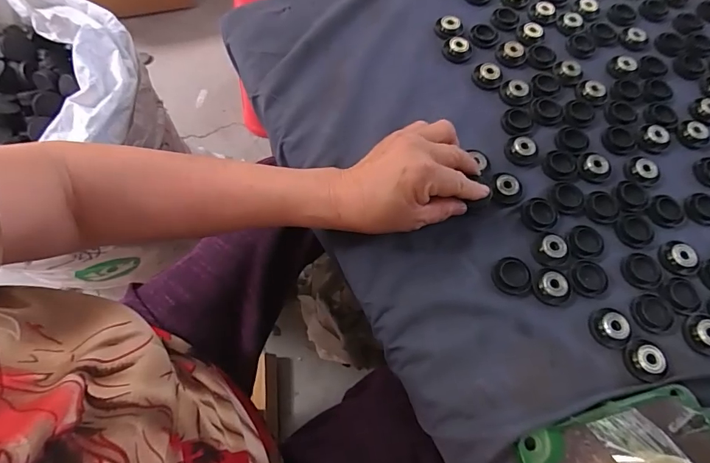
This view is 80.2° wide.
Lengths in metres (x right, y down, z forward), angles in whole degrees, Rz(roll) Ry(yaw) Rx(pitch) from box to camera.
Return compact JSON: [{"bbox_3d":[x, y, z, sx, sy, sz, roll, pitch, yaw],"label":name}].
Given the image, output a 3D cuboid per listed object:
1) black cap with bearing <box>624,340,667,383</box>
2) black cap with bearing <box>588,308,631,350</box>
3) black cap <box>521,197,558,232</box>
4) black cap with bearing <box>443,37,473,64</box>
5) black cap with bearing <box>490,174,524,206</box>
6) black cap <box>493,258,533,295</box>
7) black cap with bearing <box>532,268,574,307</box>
[{"bbox_3d":[0.233,0.104,0.336,0.028,0.008,0.030,1,65,-2],"label":"black cap with bearing"},{"bbox_3d":[0.211,0.079,0.347,0.030,0.010,0.028,1,65,-2],"label":"black cap with bearing"},{"bbox_3d":[0.171,-0.016,0.391,0.032,0.008,0.029,41,70,15],"label":"black cap"},{"bbox_3d":[0.114,-0.203,0.469,0.031,0.010,0.033,1,65,-2],"label":"black cap with bearing"},{"bbox_3d":[0.145,-0.041,0.399,0.029,0.011,0.031,1,65,-2],"label":"black cap with bearing"},{"bbox_3d":[0.137,0.038,0.366,0.032,0.008,0.031,1,65,-2],"label":"black cap"},{"bbox_3d":[0.173,0.046,0.362,0.033,0.010,0.033,1,65,-2],"label":"black cap with bearing"}]

